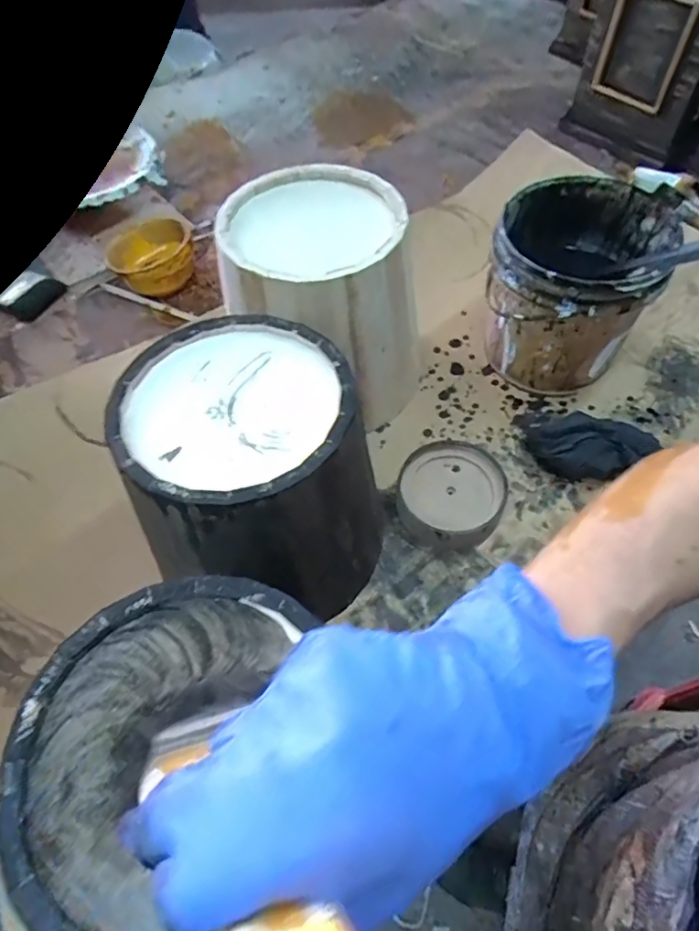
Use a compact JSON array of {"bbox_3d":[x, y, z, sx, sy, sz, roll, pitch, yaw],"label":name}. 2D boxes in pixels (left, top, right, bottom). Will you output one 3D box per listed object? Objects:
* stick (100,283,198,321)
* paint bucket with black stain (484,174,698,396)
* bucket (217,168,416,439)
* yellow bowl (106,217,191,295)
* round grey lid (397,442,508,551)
[{"bbox_3d":[-0.279,-0.227,0.763,0.150,0.004,0.013,21,67,9],"label":"stick"},{"bbox_3d":[0.239,-0.197,0.608,0.168,0.197,0.166,-1,57,1],"label":"paint bucket with black stain"},{"bbox_3d":[-0.024,-0.172,0.595,0.204,0.196,0.186,-1,57,1],"label":"bucket"},{"bbox_3d":[-0.270,-0.280,0.761,0.110,0.064,0.088,-20,59,-12],"label":"yellow bowl"},{"bbox_3d":[0.105,0.028,0.566,0.105,0.030,0.105,-1,57,1],"label":"round grey lid"}]

